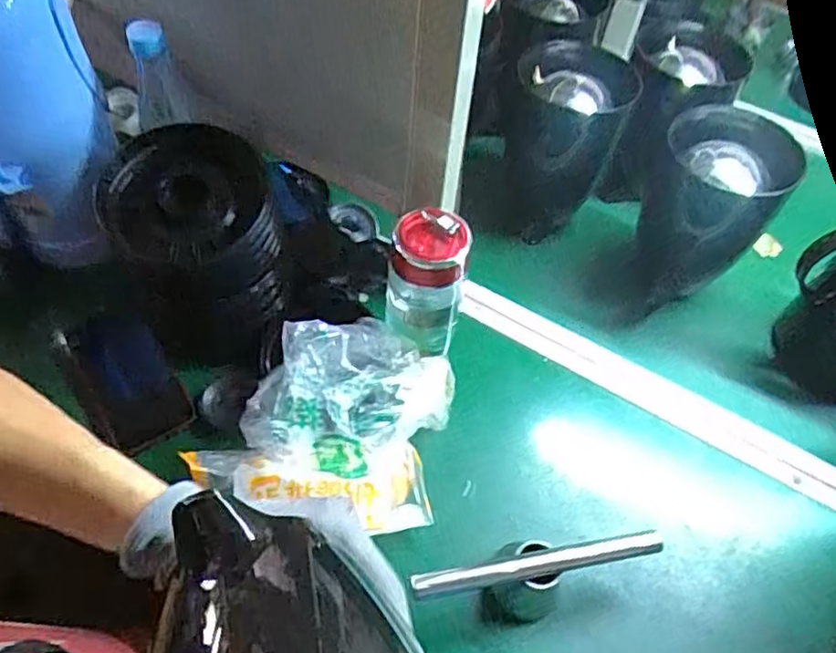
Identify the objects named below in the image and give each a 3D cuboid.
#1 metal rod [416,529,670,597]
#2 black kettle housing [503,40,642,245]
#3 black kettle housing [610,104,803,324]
[{"bbox_3d":[0.095,0.183,0.512,0.200,0.012,0.017,-7,54,-11],"label":"metal rod"},{"bbox_3d":[0.169,-0.220,0.791,0.128,0.184,0.152,3,53,-3],"label":"black kettle housing"},{"bbox_3d":[0.303,-0.119,0.720,0.124,0.199,0.193,25,55,14],"label":"black kettle housing"}]

